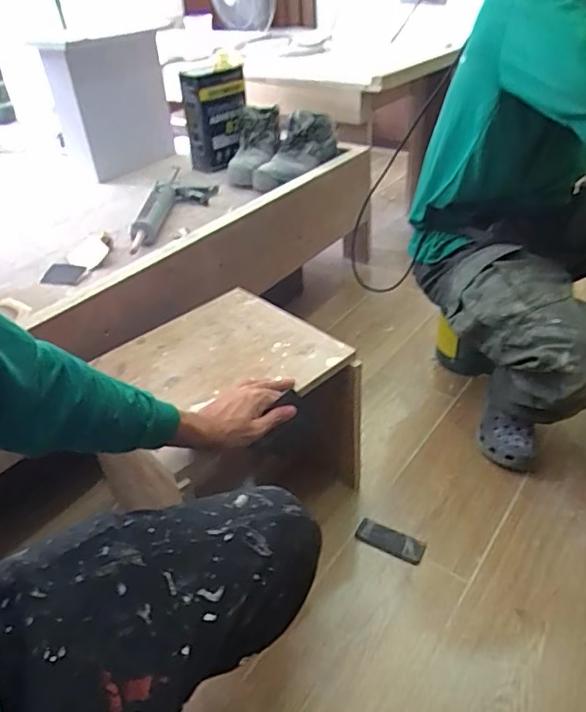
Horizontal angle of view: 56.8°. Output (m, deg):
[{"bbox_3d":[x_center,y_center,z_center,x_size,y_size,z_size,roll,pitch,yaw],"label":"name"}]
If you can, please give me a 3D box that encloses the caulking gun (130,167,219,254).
[{"bbox_3d":[-0.279,-0.351,1.279,0.137,0.072,0.447,-3,36,4],"label":"caulking gun"}]

